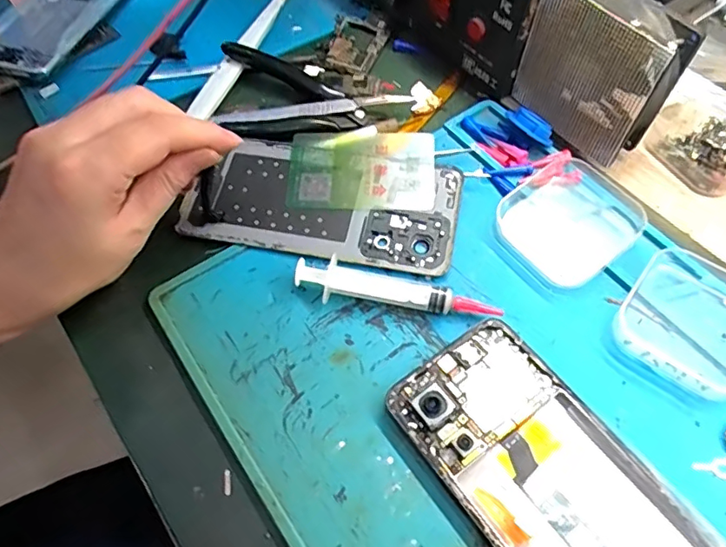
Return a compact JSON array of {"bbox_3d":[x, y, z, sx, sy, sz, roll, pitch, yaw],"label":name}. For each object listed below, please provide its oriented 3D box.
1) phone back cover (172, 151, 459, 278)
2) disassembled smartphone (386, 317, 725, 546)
[{"bbox_3d":[-0.023,-0.040,0.305,0.153,0.008,0.064,9,67,7],"label":"phone back cover"},{"bbox_3d":[0.083,0.094,0.226,0.073,0.009,0.158,-33,63,-17],"label":"disassembled smartphone"}]

